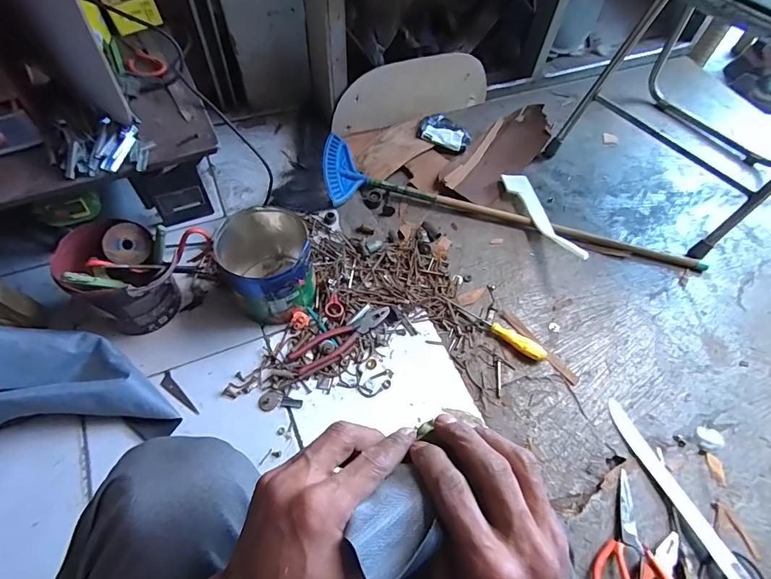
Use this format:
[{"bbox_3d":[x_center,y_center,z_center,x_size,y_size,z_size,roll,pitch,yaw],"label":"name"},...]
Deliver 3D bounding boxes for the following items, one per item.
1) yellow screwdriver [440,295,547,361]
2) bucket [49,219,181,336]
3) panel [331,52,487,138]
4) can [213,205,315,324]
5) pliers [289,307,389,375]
[{"bbox_3d":[0.205,0.066,0.811,0.215,0.026,0.030,37,65,17],"label":"yellow screwdriver"},{"bbox_3d":[-0.422,-0.020,0.713,0.165,0.146,0.143,-23,64,-15],"label":"bucket"},{"bbox_3d":[0.069,-0.493,1.067,0.418,0.138,0.016,-19,45,-14],"label":"panel"},{"bbox_3d":[-0.202,-0.042,0.742,0.137,0.155,0.147,1,60,-2],"label":"can"},{"bbox_3d":[-0.074,0.084,0.756,0.191,0.010,0.052,-30,66,-18],"label":"pliers"}]

